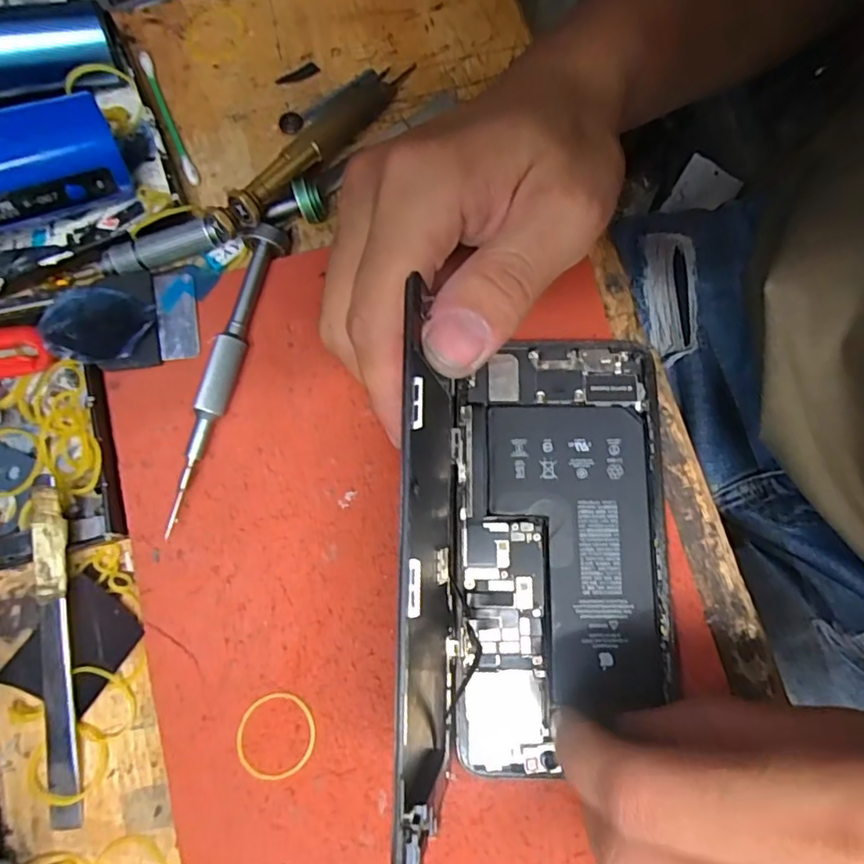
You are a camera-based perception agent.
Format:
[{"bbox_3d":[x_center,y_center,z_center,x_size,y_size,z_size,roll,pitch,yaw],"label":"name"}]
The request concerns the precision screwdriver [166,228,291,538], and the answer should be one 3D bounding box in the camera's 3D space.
[{"bbox_3d":[-0.082,-0.023,0.226,0.010,0.015,0.124,15,80,4],"label":"precision screwdriver"}]

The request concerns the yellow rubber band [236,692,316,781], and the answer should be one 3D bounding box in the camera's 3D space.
[{"bbox_3d":[-0.057,0.110,0.206,0.029,0.004,0.029,-5,79,1],"label":"yellow rubber band"}]

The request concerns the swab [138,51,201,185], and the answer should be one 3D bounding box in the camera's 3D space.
[{"bbox_3d":[-0.117,-0.140,0.254,0.005,0.007,0.068,-23,79,-3],"label":"swab"}]

